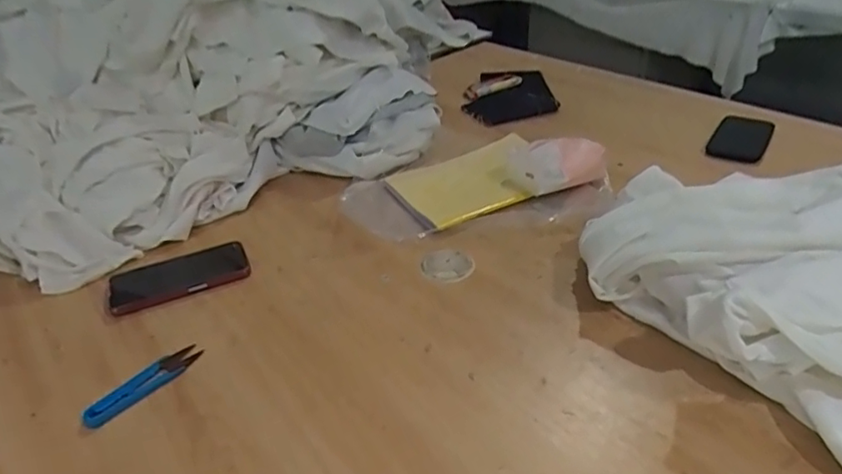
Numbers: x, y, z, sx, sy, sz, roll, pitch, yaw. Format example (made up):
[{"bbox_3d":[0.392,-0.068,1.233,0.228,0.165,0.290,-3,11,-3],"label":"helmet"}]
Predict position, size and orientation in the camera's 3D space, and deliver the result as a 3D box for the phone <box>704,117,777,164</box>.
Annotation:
[{"bbox_3d":[0.513,-0.159,0.909,0.078,0.007,0.131,24,51,27],"label":"phone"}]

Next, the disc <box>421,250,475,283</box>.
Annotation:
[{"bbox_3d":[0.031,0.032,0.694,0.060,0.004,0.057,-3,34,2],"label":"disc"}]

